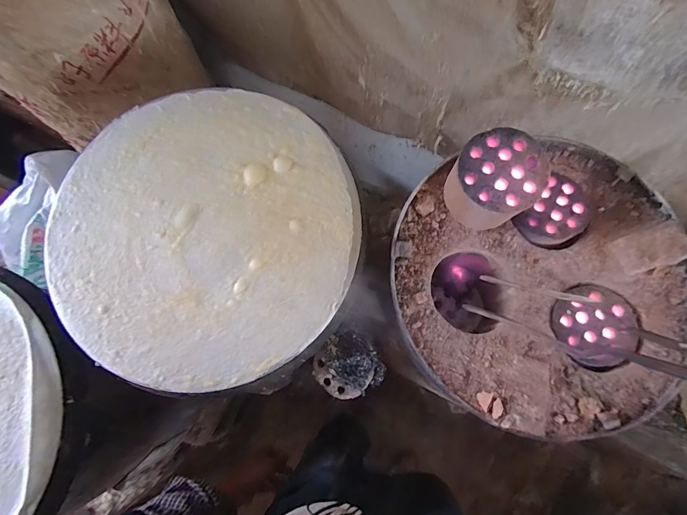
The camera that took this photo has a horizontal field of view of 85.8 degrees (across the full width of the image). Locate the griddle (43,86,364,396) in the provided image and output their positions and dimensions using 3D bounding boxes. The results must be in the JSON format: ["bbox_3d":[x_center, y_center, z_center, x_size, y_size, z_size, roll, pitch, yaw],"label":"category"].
[{"bbox_3d":[-0.168,-0.036,0.466,0.369,0.037,0.378,0,76,2],"label":"griddle"}]

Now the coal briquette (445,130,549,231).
[{"bbox_3d":[0.185,-0.092,0.464,0.097,0.093,0.098,0,76,2],"label":"coal briquette"}]

